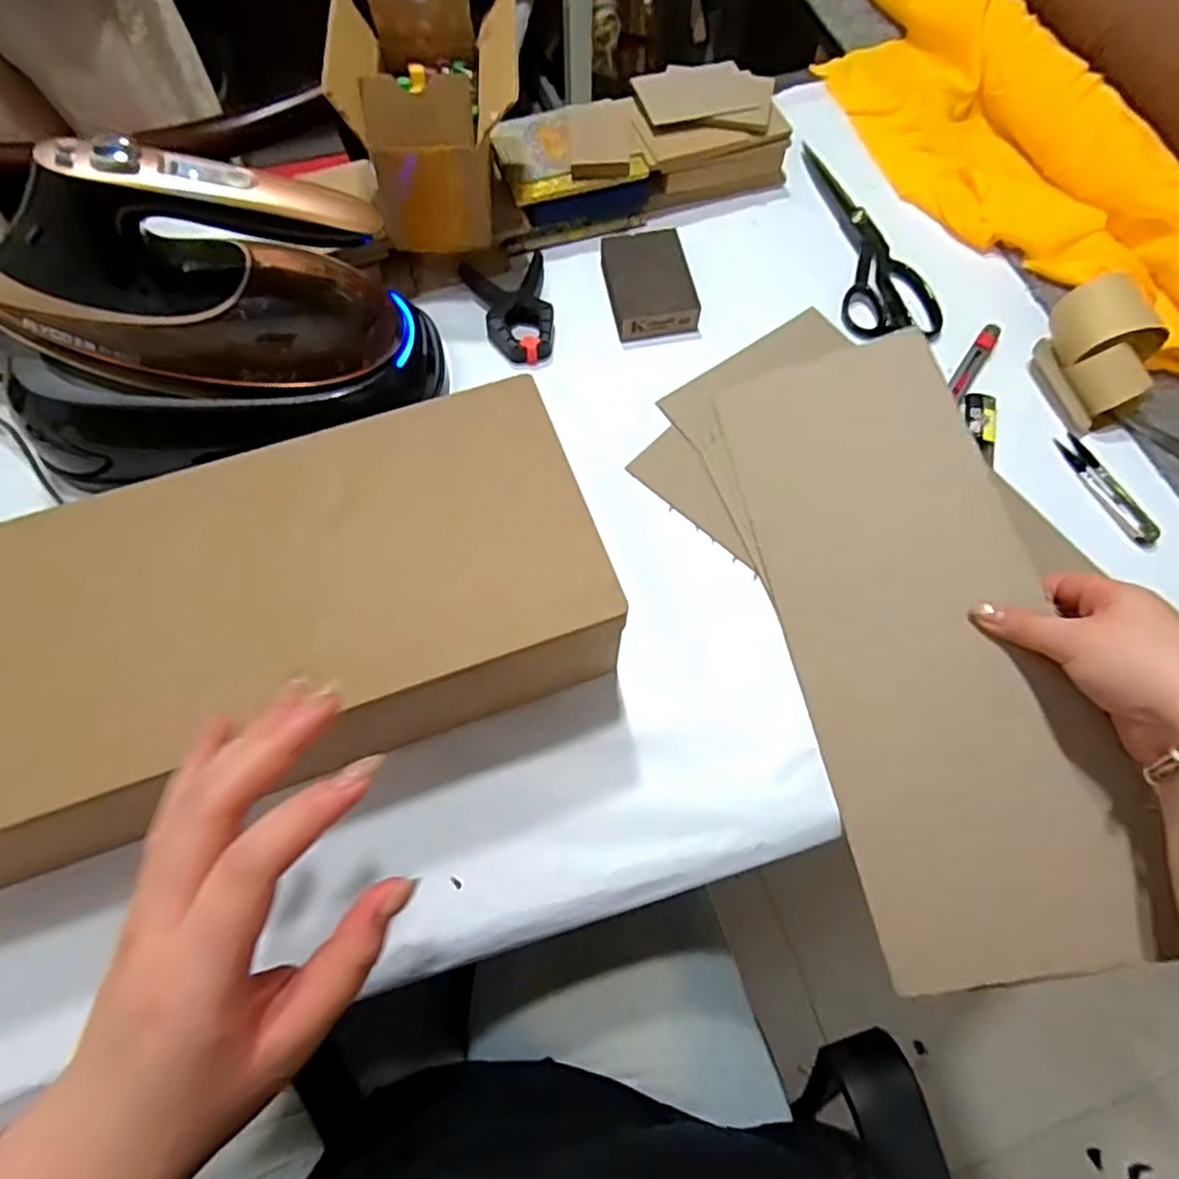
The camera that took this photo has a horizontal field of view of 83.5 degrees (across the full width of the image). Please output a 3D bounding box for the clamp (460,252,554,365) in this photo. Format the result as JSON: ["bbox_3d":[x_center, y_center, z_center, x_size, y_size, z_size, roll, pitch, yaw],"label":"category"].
[{"bbox_3d":[-0.060,-0.241,0.560,0.070,0.026,0.104,-18,68,-8],"label":"clamp"}]

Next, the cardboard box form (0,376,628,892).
[{"bbox_3d":[-0.210,0.025,0.390,0.429,0.133,0.169,-18,68,-8],"label":"cardboard box form"}]

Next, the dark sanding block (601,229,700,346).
[{"bbox_3d":[0.052,-0.267,0.574,0.070,0.024,0.105,-10,67,-5],"label":"dark sanding block"}]

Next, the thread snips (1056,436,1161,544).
[{"bbox_3d":[0.395,-0.078,0.505,0.022,0.013,0.101,-14,68,-7],"label":"thread snips"}]

